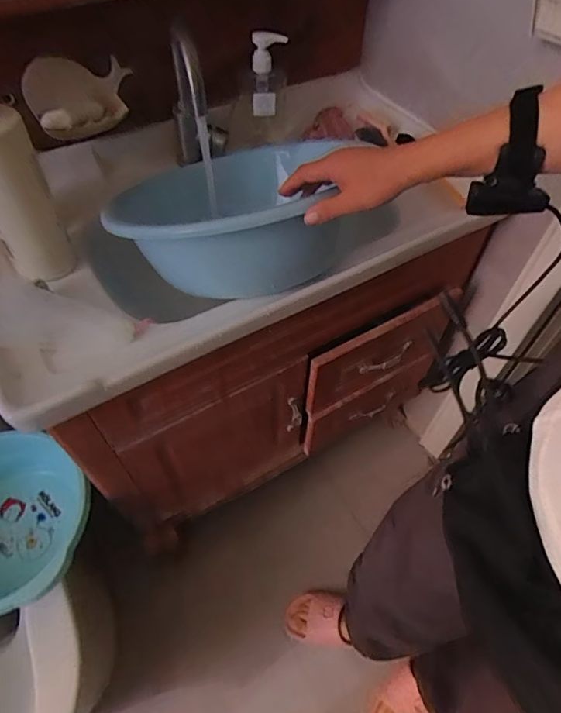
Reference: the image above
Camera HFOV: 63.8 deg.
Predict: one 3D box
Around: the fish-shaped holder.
[{"bbox_3d":[-0.287,-0.375,0.653,0.155,0.083,0.101,-16,55,-13],"label":"fish-shaped holder"}]

